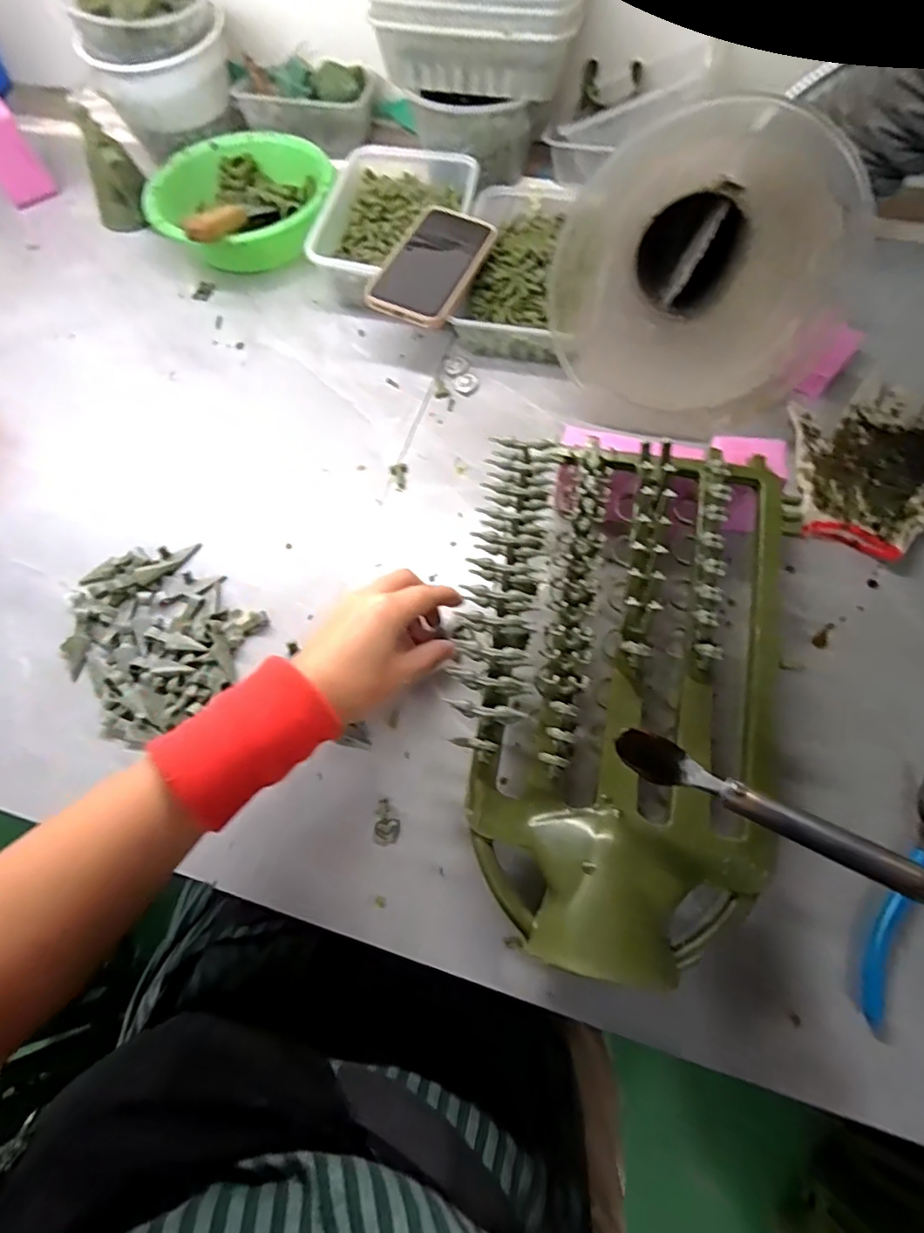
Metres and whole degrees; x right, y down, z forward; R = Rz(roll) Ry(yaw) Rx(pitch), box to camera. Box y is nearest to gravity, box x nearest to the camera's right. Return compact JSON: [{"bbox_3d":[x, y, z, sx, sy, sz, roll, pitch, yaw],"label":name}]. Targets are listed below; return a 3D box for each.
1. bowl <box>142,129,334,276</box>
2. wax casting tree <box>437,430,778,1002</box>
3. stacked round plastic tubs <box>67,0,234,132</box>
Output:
[{"bbox_3d":[-0.243,-0.459,0.628,0.193,0.077,0.186,-1,65,2],"label":"bowl"},{"bbox_3d":[0.095,0.033,0.347,0.197,0.061,0.324,10,66,7],"label":"wax casting tree"},{"bbox_3d":[-0.354,-0.671,0.654,0.150,0.106,0.147,-1,65,2],"label":"stacked round plastic tubs"}]

